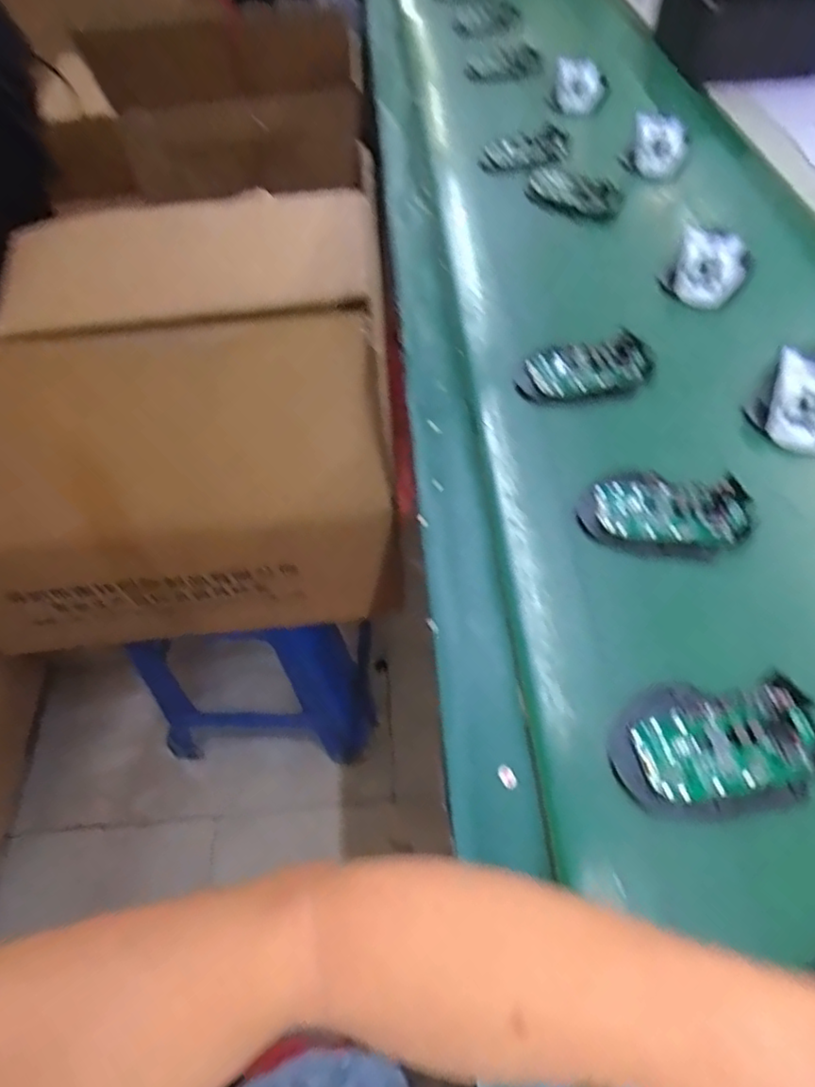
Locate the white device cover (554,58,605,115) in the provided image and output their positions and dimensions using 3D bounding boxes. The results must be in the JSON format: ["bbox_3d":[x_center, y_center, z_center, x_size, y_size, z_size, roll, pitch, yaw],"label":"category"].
[{"bbox_3d":[0.233,-0.624,0.861,0.071,0.036,0.065,7,54,9],"label":"white device cover"}]

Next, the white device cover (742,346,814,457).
[{"bbox_3d":[0.315,-0.116,0.497,0.075,0.037,0.078,35,63,26],"label":"white device cover"}]

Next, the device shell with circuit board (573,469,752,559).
[{"bbox_3d":[0.183,-0.023,0.455,0.113,0.026,0.063,11,55,12],"label":"device shell with circuit board"}]

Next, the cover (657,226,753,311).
[{"bbox_3d":[0.284,-0.260,0.602,0.063,0.040,0.070,35,63,26],"label":"cover"}]

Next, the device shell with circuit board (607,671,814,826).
[{"bbox_3d":[0.175,0.112,0.356,0.114,0.022,0.074,-8,53,-2],"label":"device shell with circuit board"}]

